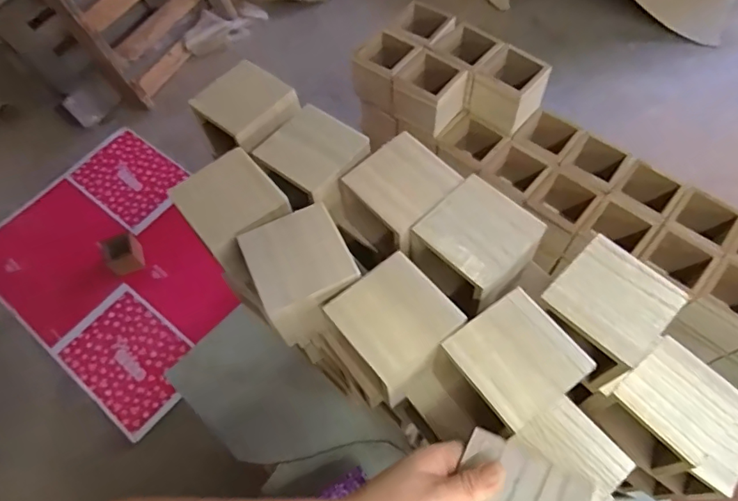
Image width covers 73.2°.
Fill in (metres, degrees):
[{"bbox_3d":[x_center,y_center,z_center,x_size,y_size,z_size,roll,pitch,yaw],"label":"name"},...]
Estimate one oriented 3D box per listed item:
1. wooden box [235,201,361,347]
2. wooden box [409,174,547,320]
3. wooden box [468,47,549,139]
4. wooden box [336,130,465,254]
[{"bbox_3d":[-0.061,0.023,0.490,0.097,0.083,0.097,-25,63,-10],"label":"wooden box"},{"bbox_3d":[0.105,-0.003,0.491,0.096,0.070,0.095,40,71,21],"label":"wooden box"},{"bbox_3d":[0.241,-0.277,0.861,0.099,0.085,0.102,40,71,21],"label":"wooden box"},{"bbox_3d":[0.036,-0.051,0.525,0.094,0.080,0.096,-41,67,-17],"label":"wooden box"}]

